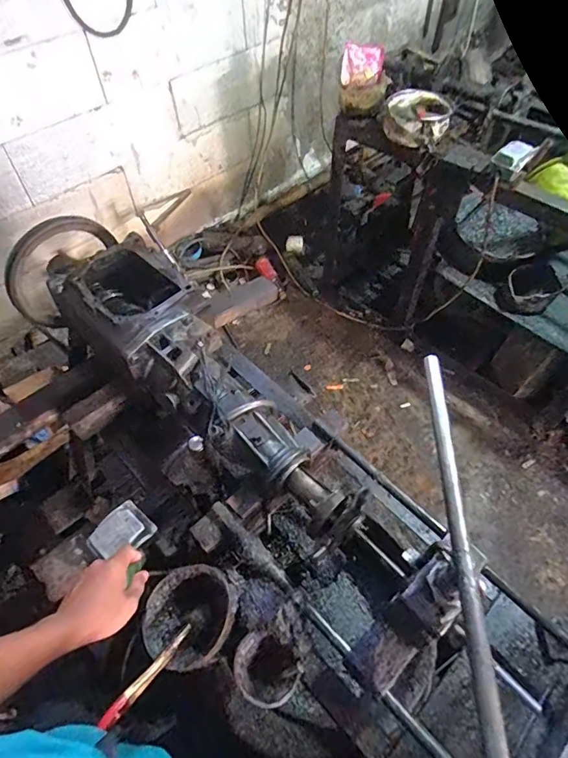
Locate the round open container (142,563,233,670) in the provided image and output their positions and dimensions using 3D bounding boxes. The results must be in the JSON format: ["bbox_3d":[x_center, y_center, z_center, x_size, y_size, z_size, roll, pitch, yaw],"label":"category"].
[{"bbox_3d":[-0.128,0.319,0.624,0.120,0.059,0.110,0,53,0],"label":"round open container"}]

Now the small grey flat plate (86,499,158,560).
[{"bbox_3d":[-0.250,0.234,0.710,0.070,0.023,0.087,37,62,24],"label":"small grey flat plate"}]

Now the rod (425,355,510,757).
[{"bbox_3d":[0.170,0.145,0.453,0.018,0.017,0.402,3,56,0],"label":"rod"}]

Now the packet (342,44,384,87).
[{"bbox_3d":[0.232,-0.913,1.359,0.134,0.099,0.032,-8,41,-20],"label":"packet"}]

